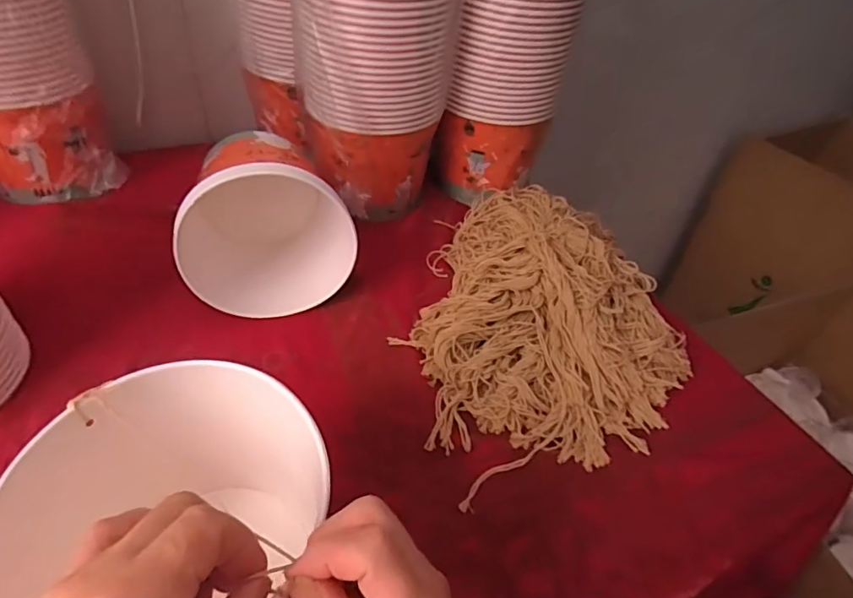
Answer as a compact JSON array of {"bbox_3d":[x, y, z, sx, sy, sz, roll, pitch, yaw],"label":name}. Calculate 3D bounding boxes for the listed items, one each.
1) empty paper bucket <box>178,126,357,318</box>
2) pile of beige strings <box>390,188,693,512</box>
[{"bbox_3d":[-0.172,-0.090,0.544,0.162,0.153,0.159,-10,44,-17],"label":"empty paper bucket"},{"bbox_3d":[0.114,0.003,0.532,0.287,0.077,0.322,-9,44,-16],"label":"pile of beige strings"}]

